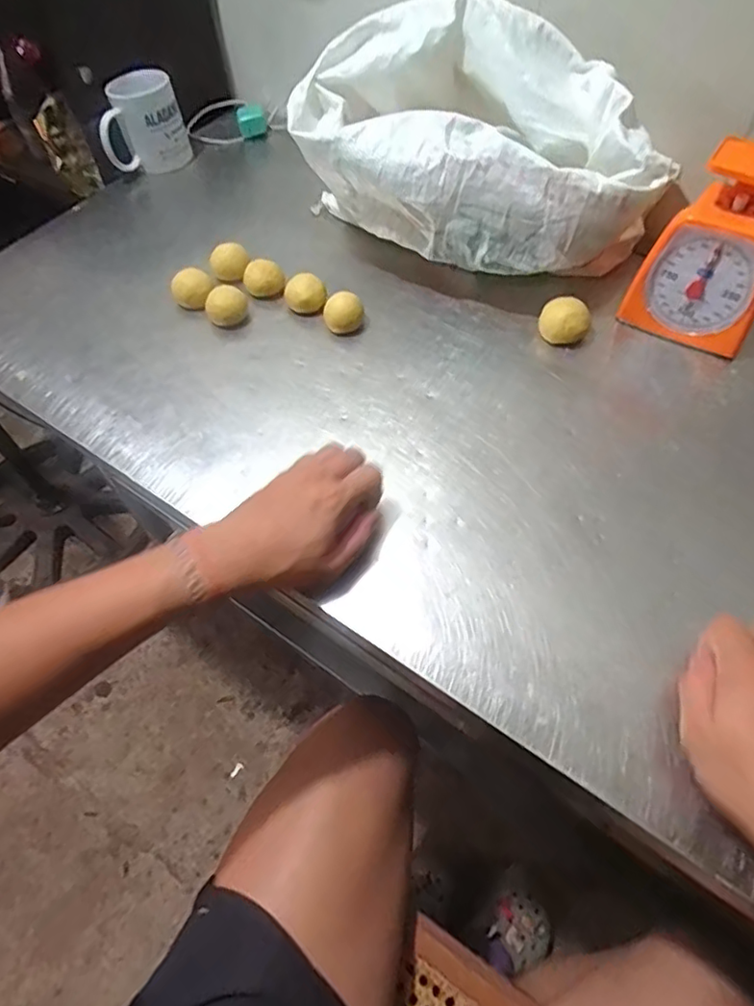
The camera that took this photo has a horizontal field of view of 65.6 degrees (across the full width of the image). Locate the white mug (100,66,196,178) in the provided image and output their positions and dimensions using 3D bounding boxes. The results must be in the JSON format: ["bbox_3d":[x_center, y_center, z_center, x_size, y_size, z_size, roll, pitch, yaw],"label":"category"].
[{"bbox_3d":[-0.316,-0.514,0.785,0.107,0.094,0.086,-14,57,-8],"label":"white mug"}]

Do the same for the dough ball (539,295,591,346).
[{"bbox_3d":[0.197,-0.191,0.613,0.049,0.036,0.046,-1,56,1],"label":"dough ball"}]

